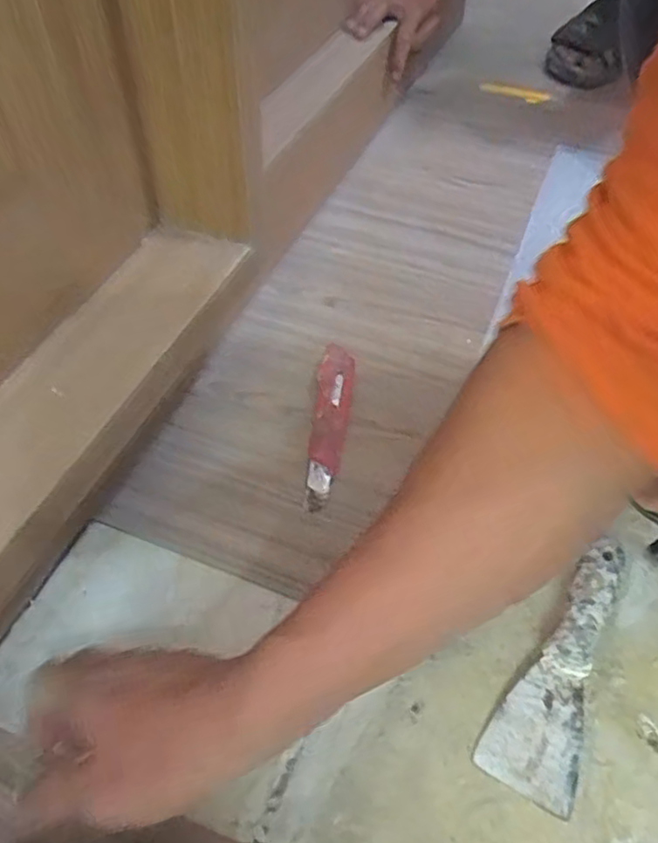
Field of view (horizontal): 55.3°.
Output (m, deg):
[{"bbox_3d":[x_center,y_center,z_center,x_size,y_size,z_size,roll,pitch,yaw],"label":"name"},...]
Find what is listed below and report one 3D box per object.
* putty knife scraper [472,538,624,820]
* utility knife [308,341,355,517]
[{"bbox_3d":[0.161,0.159,0.426,0.056,0.016,0.182,26,55,17],"label":"putty knife scraper"},{"bbox_3d":[0.002,-0.001,0.540,0.031,0.025,0.163,5,51,2],"label":"utility knife"}]

